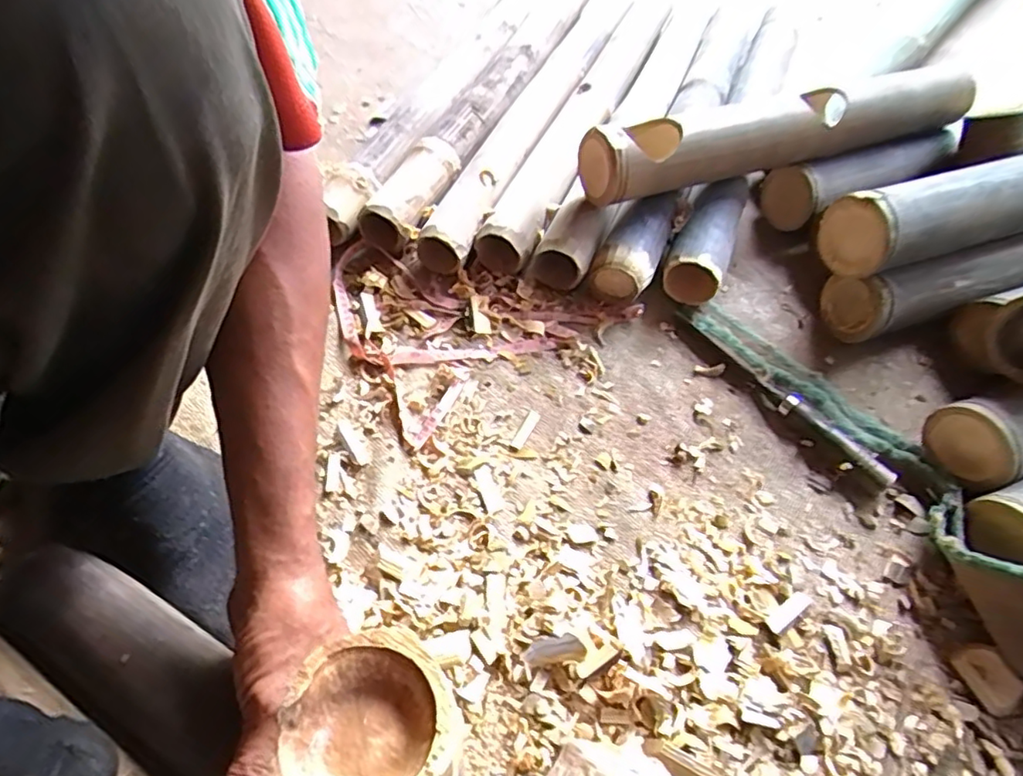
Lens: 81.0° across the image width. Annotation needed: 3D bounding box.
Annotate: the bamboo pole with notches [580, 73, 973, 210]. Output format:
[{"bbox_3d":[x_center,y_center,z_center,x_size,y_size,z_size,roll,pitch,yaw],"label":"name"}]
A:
[{"bbox_3d":[0.299,-0.270,0.649,0.474,0.082,0.064,-17,59,-14],"label":"bamboo pole with notches"}]

